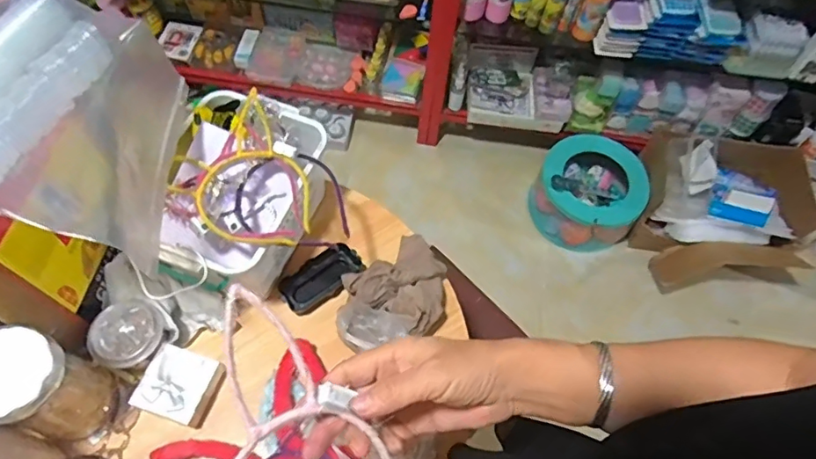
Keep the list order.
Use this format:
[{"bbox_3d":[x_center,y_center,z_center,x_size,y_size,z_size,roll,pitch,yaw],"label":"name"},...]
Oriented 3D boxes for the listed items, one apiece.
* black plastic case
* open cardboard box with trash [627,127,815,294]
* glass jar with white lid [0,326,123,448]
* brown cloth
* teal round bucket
[{"bbox_3d":[-0.113,0.065,0.704,0.110,0.025,0.053,-33,68,-20],"label":"black plastic case"},{"bbox_3d":[0.859,-0.038,1.451,0.443,0.230,0.360,6,61,-1],"label":"open cardboard box with trash"},{"bbox_3d":[-0.374,0.166,0.550,0.082,0.156,0.083,2,61,-3],"label":"glass jar with white lid"},{"bbox_3d":[-0.001,0.069,0.682,0.133,0.058,0.125,-36,69,-21],"label":"brown cloth"},{"bbox_3d":[0.511,-0.105,1.514,0.287,0.181,0.269,2,61,-3],"label":"teal round bucket"}]

